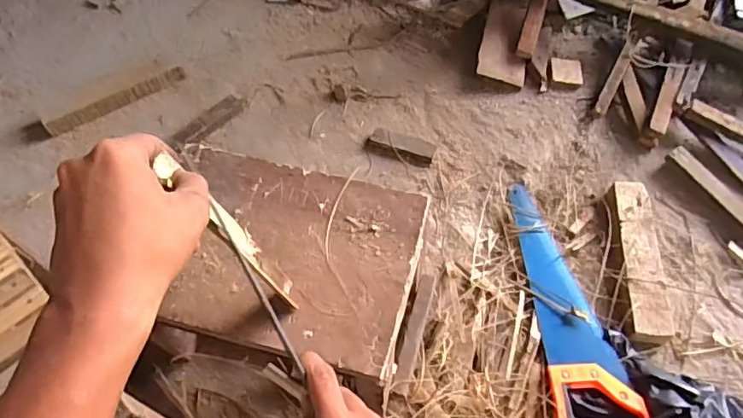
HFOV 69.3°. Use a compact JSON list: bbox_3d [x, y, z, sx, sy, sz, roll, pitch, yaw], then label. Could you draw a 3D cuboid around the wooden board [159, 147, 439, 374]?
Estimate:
[{"bbox_3d":[-0.102,0.044,0.607,0.296,0.016,0.220,13,61,9],"label":"wooden board"}]

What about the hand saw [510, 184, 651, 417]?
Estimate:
[{"bbox_3d":[0.295,0.134,0.781,0.120,0.033,0.426,-1,60,1],"label":"hand saw"}]

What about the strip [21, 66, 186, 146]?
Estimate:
[{"bbox_3d":[-0.496,-0.196,1.004,0.305,0.037,0.030,-27,63,-13],"label":"strip"}]

